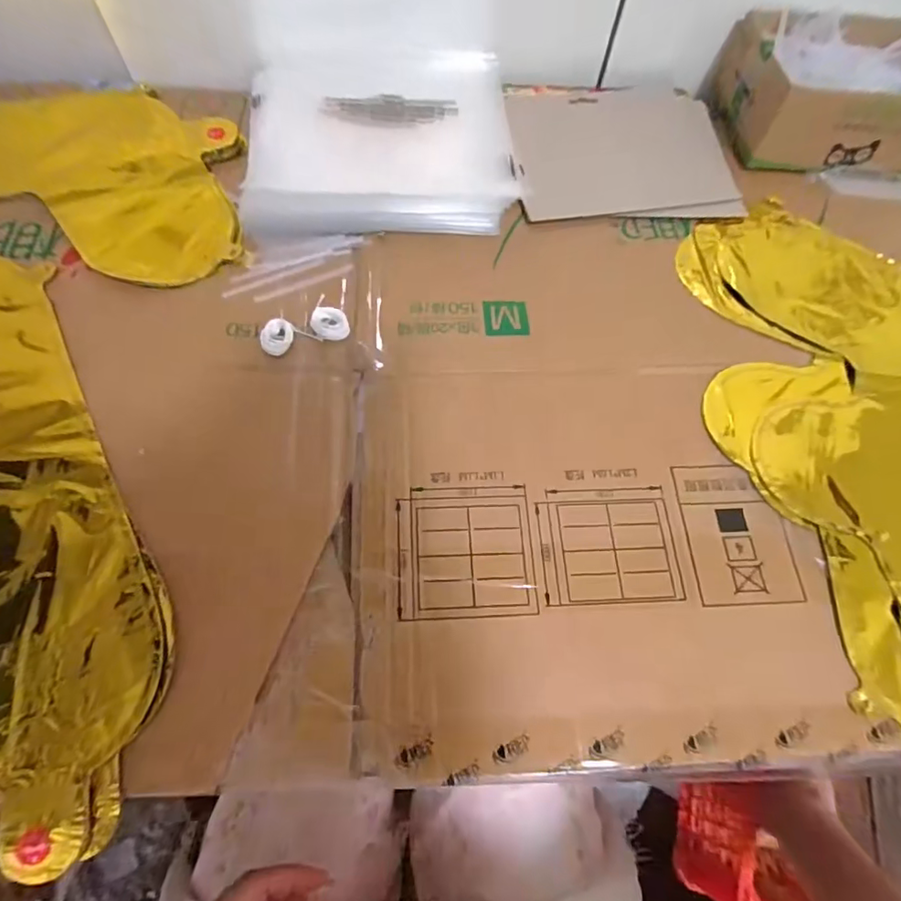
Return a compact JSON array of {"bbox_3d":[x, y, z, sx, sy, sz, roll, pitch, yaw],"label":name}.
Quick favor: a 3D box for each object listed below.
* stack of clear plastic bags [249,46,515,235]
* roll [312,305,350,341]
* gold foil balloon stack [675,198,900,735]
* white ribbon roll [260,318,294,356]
[{"bbox_3d":[-0.061,-0.279,0.472,0.231,0.025,0.222,-6,65,-6],"label":"stack of clear plastic bags"},{"bbox_3d":[-0.087,-0.091,0.381,0.025,0.006,0.028,-16,66,-11],"label":"roll"},{"bbox_3d":[0.307,-0.003,0.351,0.234,0.027,0.441,-6,65,-6],"label":"gold foil balloon stack"},{"bbox_3d":[-0.121,-0.080,0.373,0.020,0.007,0.030,3,64,-2],"label":"white ribbon roll"}]

